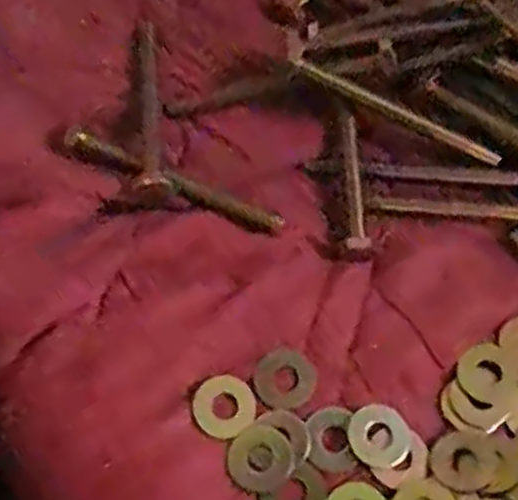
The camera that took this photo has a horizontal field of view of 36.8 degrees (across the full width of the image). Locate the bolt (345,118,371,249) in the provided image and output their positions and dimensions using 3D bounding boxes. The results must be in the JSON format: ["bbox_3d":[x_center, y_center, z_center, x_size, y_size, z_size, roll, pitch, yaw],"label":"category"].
[{"bbox_3d":[0.042,-0.029,0.335,0.009,0.010,0.057,2,66,-2],"label":"bolt"}]

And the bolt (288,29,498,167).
[{"bbox_3d":[0.058,-0.064,0.341,0.105,0.008,0.012,26,70,-5],"label":"bolt"}]

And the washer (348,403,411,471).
[{"bbox_3d":[0.047,0.072,0.300,0.023,0.004,0.024,1,66,-2],"label":"washer"}]

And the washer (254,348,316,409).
[{"bbox_3d":[0.010,0.051,0.309,0.023,0.004,0.023,0,66,-3],"label":"washer"}]

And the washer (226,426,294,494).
[{"bbox_3d":[0.001,0.079,0.297,0.024,0.004,0.023,1,66,-2],"label":"washer"}]

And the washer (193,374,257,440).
[{"bbox_3d":[-0.014,0.061,0.303,0.023,0.004,0.023,1,66,-2],"label":"washer"}]

